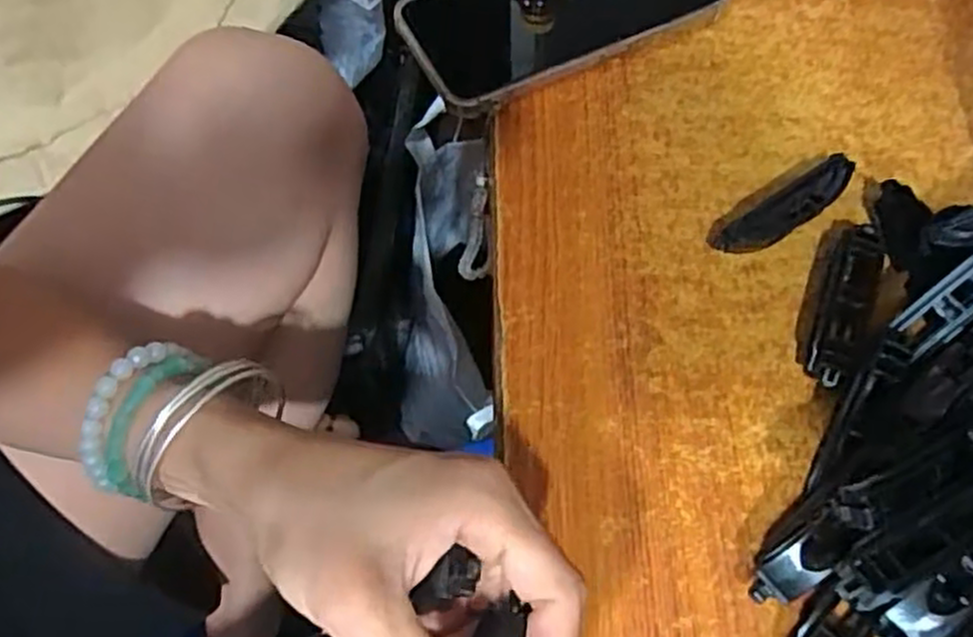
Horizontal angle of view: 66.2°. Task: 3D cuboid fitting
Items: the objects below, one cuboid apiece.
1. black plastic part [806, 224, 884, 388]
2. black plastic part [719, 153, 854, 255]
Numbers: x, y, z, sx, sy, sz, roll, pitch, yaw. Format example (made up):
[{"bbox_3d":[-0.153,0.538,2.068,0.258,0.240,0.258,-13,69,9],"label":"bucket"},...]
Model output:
[{"bbox_3d":[0.154,-0.004,0.323,0.019,0.021,0.076,21,65,9],"label":"black plastic part"},{"bbox_3d":[0.141,-0.051,0.348,0.074,0.015,0.017,-31,68,-15],"label":"black plastic part"}]

